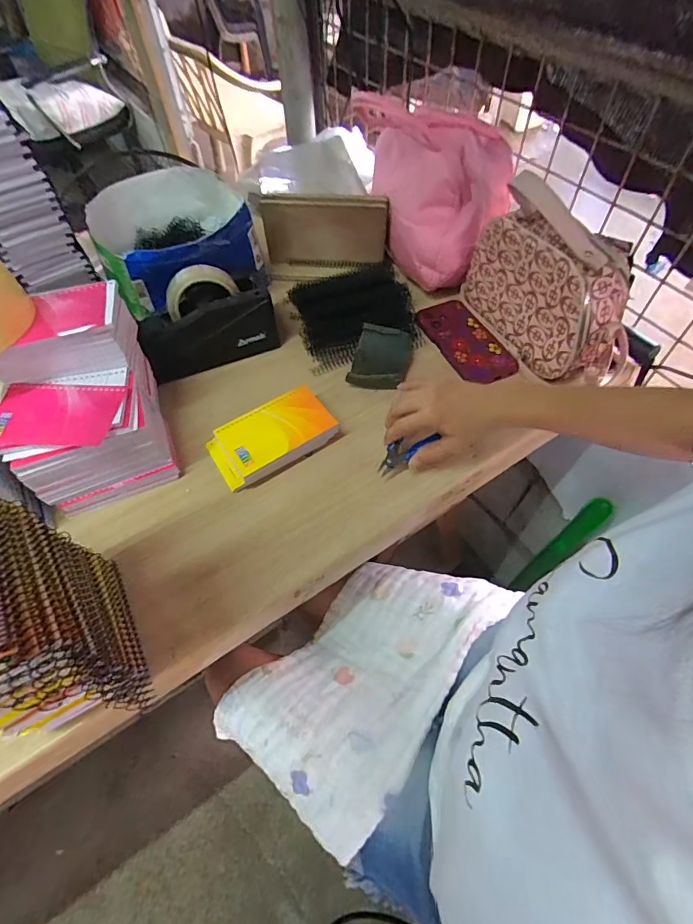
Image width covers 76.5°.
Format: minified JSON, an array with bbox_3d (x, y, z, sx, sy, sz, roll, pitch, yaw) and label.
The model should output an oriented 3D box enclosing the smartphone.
[{"bbox_3d":[0.173,-0.180,0.640,0.083,0.010,0.165,-23,59,-13],"label":"smartphone"}]

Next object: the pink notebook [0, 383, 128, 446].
[{"bbox_3d":[-0.298,-0.050,0.447,0.127,0.005,0.079,1,57,3],"label":"pink notebook"}]

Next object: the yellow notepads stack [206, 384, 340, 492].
[{"bbox_3d":[-0.086,-0.026,0.540,0.146,0.039,0.094,-29,61,-16],"label":"yellow notepads stack"}]

